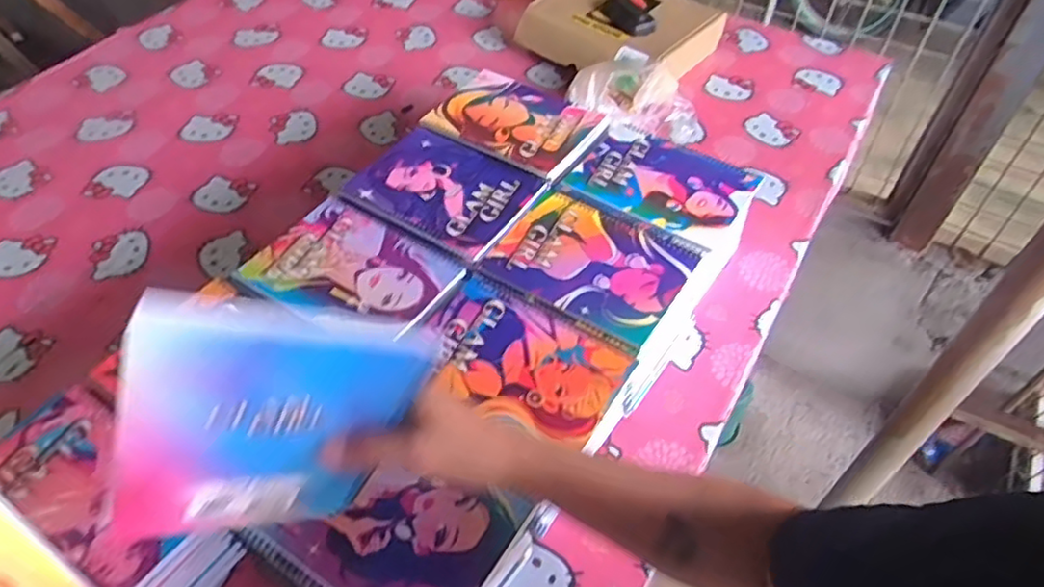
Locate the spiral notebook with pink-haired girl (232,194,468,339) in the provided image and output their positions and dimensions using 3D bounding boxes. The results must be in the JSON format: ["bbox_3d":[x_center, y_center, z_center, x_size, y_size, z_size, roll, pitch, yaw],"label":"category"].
[{"bbox_3d":[-0.179,-0.023,0.705,0.200,0.012,0.147,28,54,22],"label":"spiral notebook with pink-haired girl"}]

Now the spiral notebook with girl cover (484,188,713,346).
[{"bbox_3d":[0.075,-0.036,0.719,0.190,0.011,0.155,25,53,20],"label":"spiral notebook with girl cover"}]

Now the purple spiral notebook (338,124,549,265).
[{"bbox_3d":[-0.090,-0.127,0.784,0.192,0.015,0.161,27,54,22],"label":"purple spiral notebook"}]

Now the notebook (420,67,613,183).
[{"bbox_3d":[-0.008,-0.226,0.870,0.199,0.017,0.147,25,53,20],"label":"notebook"}]

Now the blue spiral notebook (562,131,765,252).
[{"bbox_3d":[0.170,-0.137,0.806,0.190,0.019,0.148,28,54,22],"label":"blue spiral notebook"}]

